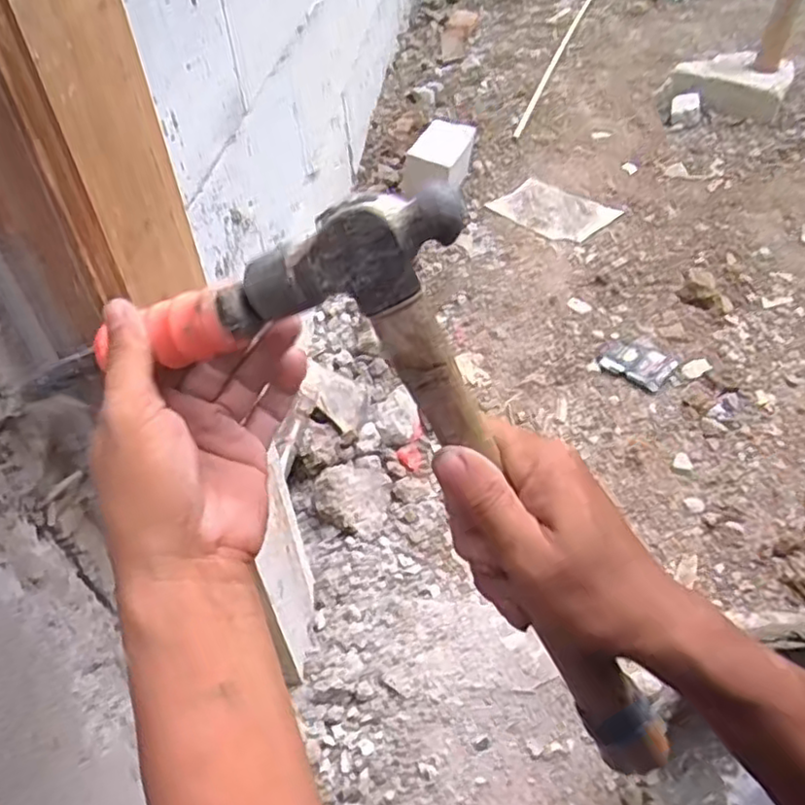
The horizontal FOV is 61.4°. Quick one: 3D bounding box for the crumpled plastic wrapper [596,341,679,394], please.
[{"bbox_3d":[0.388,-0.069,1.121,0.075,0.020,0.115,-34,53,-27],"label":"crumpled plastic wrapper"}]

